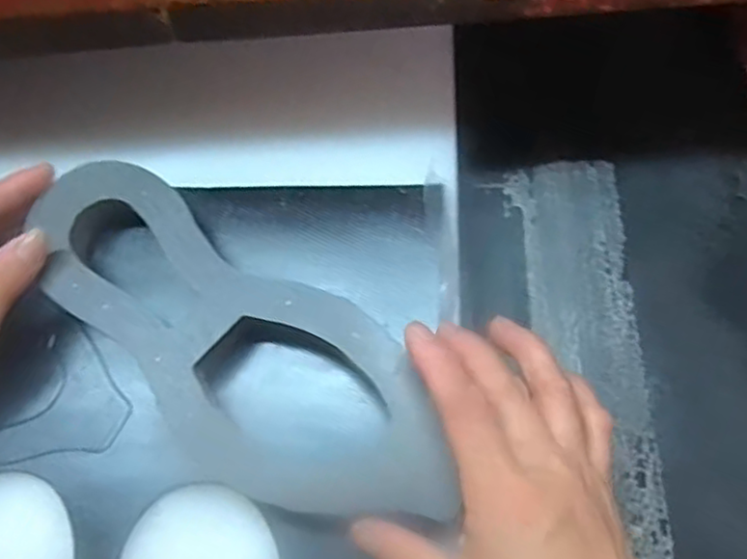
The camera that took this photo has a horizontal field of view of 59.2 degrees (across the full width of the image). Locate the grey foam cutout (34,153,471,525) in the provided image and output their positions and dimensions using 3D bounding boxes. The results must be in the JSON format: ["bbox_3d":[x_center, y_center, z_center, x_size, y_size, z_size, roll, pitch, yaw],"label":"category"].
[{"bbox_3d":[-0.069,0.031,0.304,0.241,0.014,0.094,32,88,15],"label":"grey foam cutout"}]

